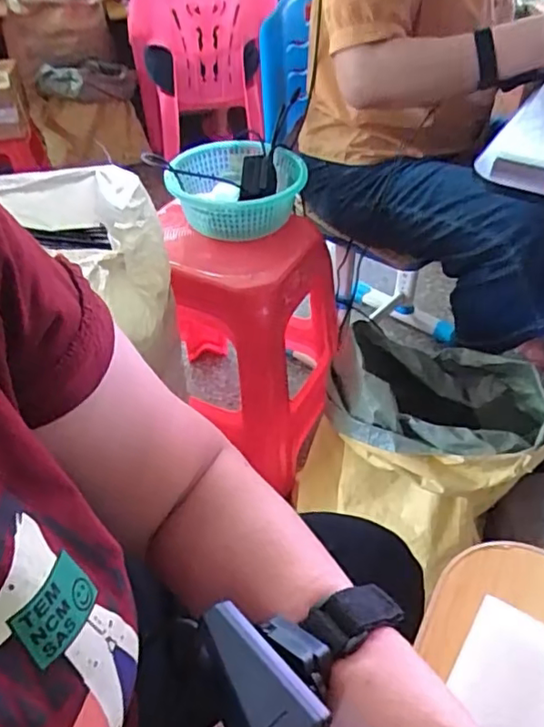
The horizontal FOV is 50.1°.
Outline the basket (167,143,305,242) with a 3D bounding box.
[{"bbox_3d":[-0.056,-0.304,1.021,0.221,0.100,0.215,-1,44,1],"label":"basket"}]

